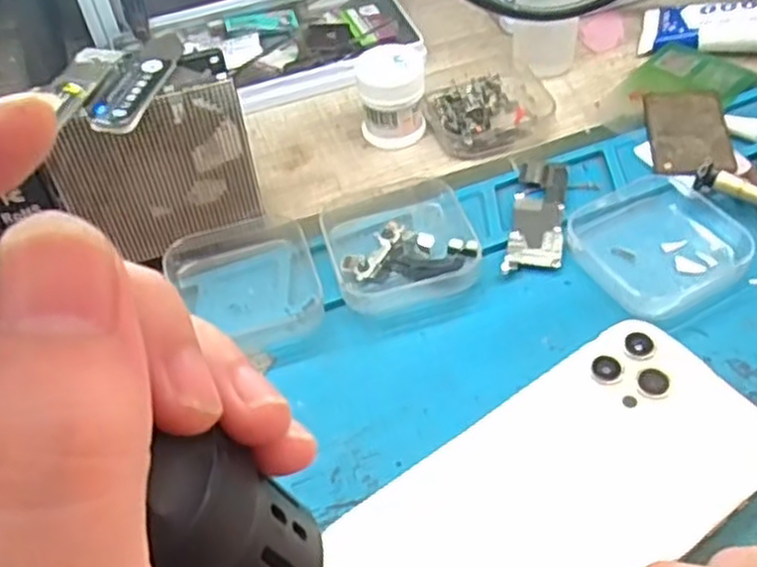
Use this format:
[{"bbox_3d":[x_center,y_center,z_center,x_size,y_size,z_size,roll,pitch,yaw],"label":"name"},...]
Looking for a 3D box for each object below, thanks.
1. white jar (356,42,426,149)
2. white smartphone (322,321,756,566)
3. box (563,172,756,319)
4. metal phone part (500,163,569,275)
[{"bbox_3d":[0.008,-0.099,0.410,0.034,0.045,0.031,-3,50,3],"label":"white jar"},{"bbox_3d":[0.062,0.072,0.268,0.155,0.008,0.077,-30,54,-18],"label":"white smartphone"},{"bbox_3d":[0.120,-0.019,0.340,0.070,0.014,0.068,-25,52,-15],"label":"box"},{"bbox_3d":[0.074,-0.031,0.360,0.024,0.005,0.067,7,51,11],"label":"metal phone part"}]

